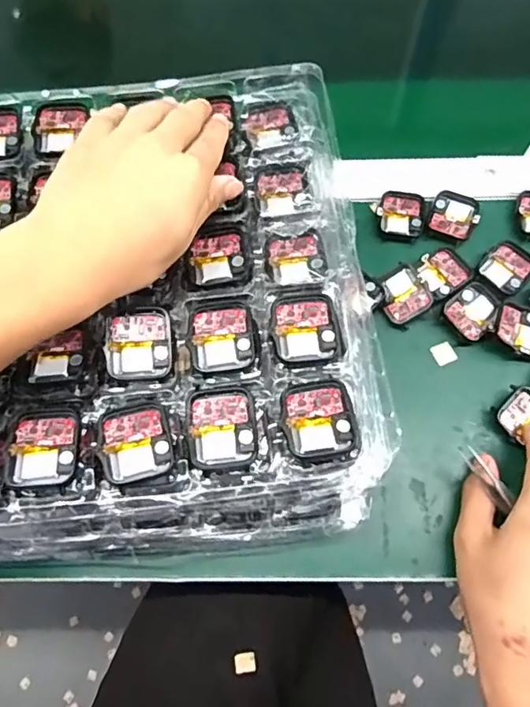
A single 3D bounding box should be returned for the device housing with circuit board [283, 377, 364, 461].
[{"bbox_3d":[0.030,0.035,0.288,0.038,0.010,0.044,-3,69,0],"label":"device housing with circuit board"}]

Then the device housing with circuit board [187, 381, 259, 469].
[{"bbox_3d":[-0.023,0.039,0.292,0.035,0.008,0.045,-5,69,-1],"label":"device housing with circuit board"}]

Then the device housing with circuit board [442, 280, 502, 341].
[{"bbox_3d":[0.161,-0.035,0.413,0.035,0.006,0.045,37,77,12],"label":"device housing with circuit board"}]

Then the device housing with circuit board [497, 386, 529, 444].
[{"bbox_3d":[0.187,0.044,0.378,0.034,0.007,0.037,40,77,13],"label":"device housing with circuit board"}]

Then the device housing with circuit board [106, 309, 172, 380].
[{"bbox_3d":[-0.073,-0.005,0.311,0.036,0.009,0.040,-1,69,1],"label":"device housing with circuit board"}]

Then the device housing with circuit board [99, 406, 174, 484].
[{"bbox_3d":[-0.070,0.048,0.288,0.036,0.008,0.039,-12,70,-4],"label":"device housing with circuit board"}]

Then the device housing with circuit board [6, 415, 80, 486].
[{"bbox_3d":[-0.119,0.051,0.288,0.035,0.008,0.039,-2,69,0],"label":"device housing with circuit board"}]

